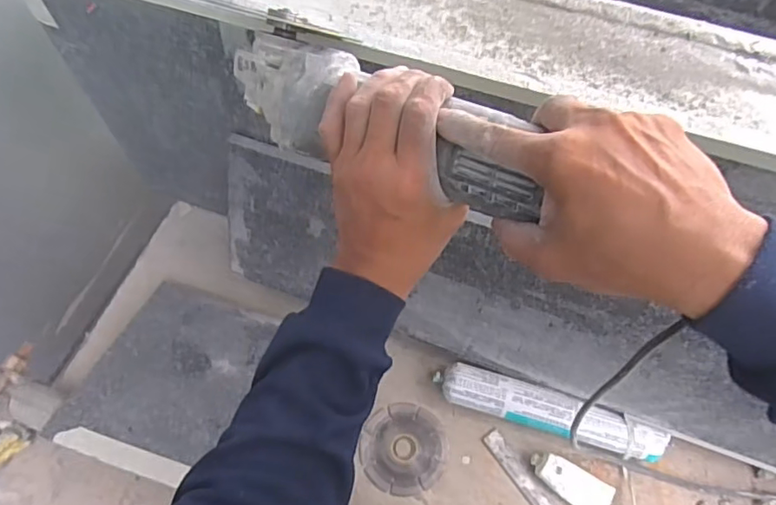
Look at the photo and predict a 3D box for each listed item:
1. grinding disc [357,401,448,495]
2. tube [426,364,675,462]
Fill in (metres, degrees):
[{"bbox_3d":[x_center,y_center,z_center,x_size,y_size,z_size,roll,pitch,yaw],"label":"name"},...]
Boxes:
[{"bbox_3d":[0.023,0.239,0.673,0.096,0.008,0.103,12,62,7],"label":"grinding disc"},{"bbox_3d":[0.193,0.195,0.672,0.268,0.058,0.049,14,62,9],"label":"tube"}]

